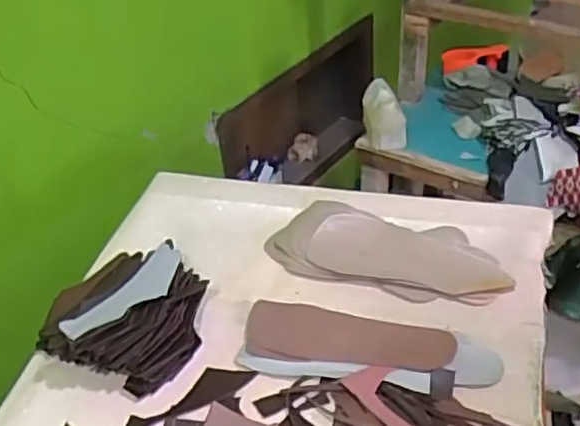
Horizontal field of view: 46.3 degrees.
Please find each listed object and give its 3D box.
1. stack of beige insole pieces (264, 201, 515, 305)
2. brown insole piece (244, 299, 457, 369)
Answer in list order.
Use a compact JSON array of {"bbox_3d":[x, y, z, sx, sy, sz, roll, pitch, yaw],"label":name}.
[{"bbox_3d":[0.128,0.048,0.910,0.324,0.039,0.135,9,41,19],"label":"stack of beige insole pieces"},{"bbox_3d":[0.070,0.146,0.817,0.245,0.013,0.090,2,39,10],"label":"brown insole piece"}]

